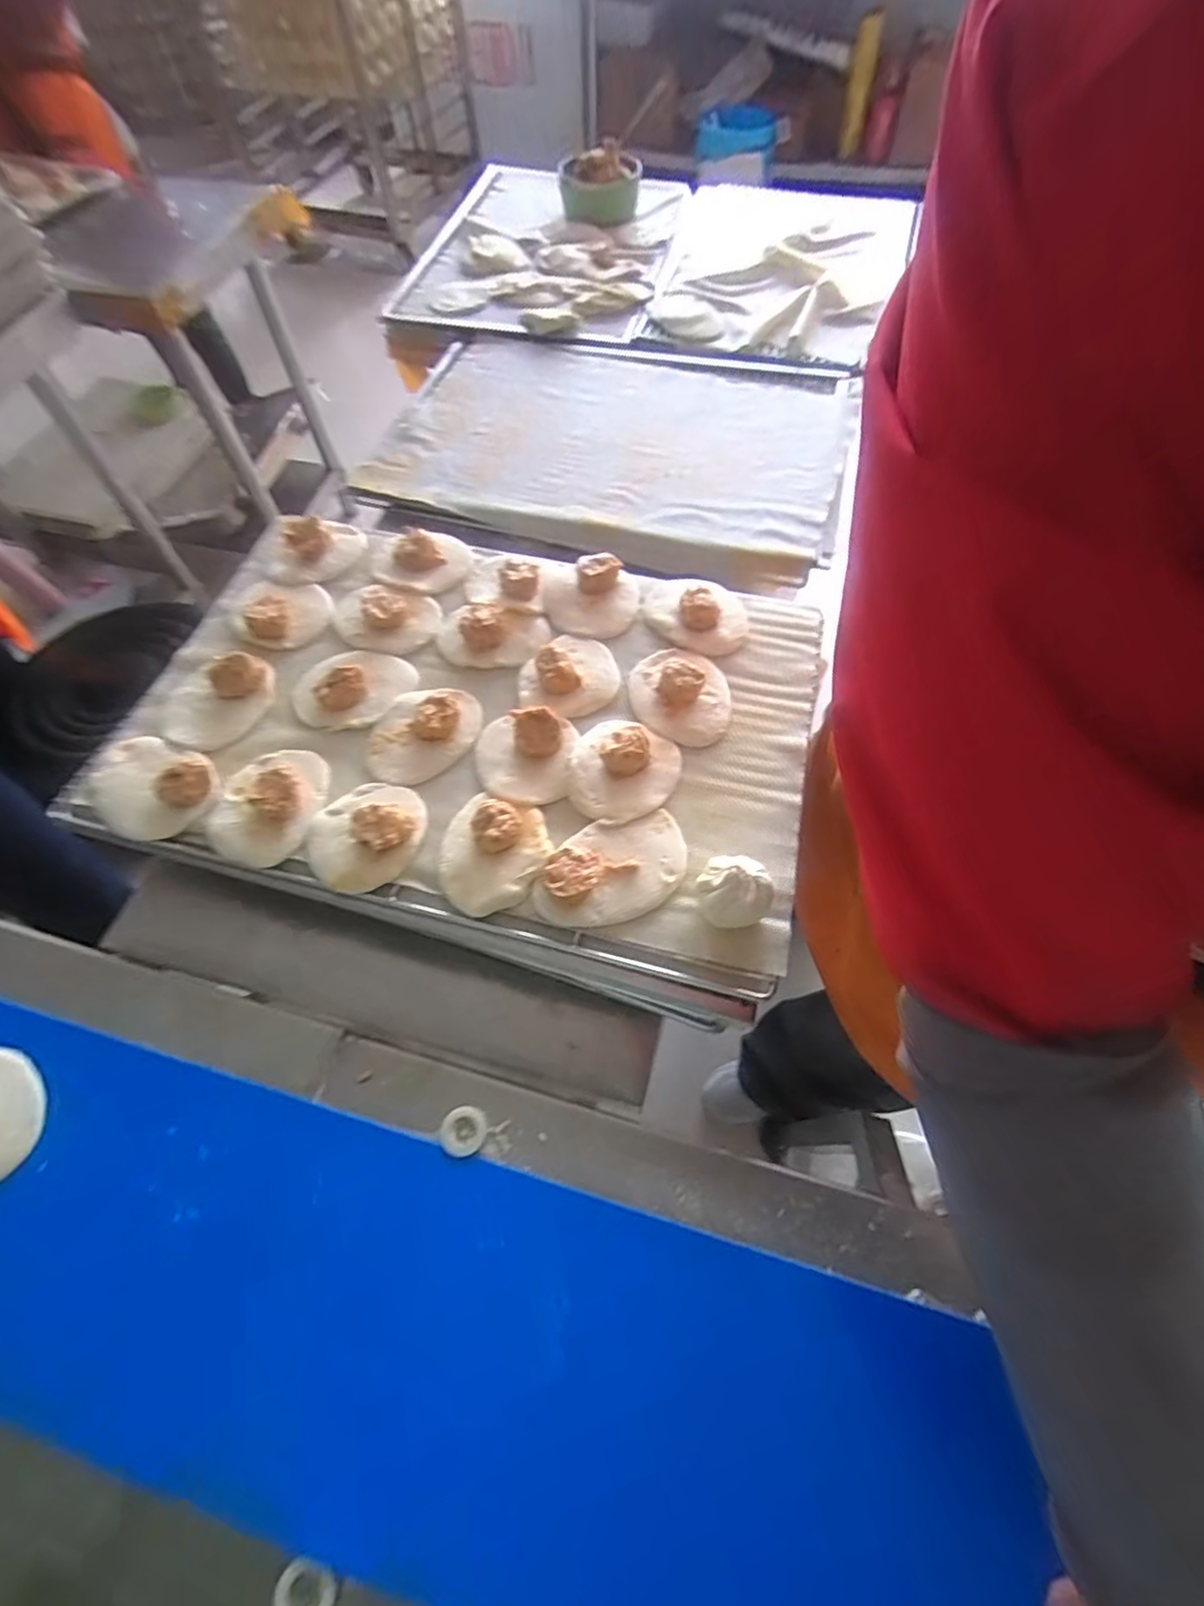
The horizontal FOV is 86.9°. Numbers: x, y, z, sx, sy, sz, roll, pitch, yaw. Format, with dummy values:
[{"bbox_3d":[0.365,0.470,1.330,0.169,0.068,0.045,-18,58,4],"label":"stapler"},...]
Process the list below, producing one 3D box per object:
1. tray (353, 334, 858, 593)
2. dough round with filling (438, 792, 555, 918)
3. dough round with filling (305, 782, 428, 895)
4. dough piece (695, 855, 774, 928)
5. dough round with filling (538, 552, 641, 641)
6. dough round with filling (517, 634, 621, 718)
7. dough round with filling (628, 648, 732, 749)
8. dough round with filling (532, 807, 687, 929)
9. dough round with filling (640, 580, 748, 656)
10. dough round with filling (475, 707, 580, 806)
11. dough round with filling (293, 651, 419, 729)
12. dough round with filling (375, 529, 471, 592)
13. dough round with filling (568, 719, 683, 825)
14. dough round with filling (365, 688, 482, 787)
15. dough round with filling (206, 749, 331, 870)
[{"bbox_3d":[0.012,-0.488,0.863,0.605,0.034,0.391,16,62,10],"label":"tray"},{"bbox_3d":[-0.086,0.035,0.493,0.082,0.026,0.093,5,60,4],"label":"dough round with filling"},{"bbox_3d":[-0.192,0.019,0.506,0.085,0.022,0.096,32,65,18],"label":"dough round with filling"},{"bbox_3d":[0.096,0.063,0.466,0.053,0.040,0.054,-16,61,-8],"label":"dough piece"},{"bbox_3d":[-0.012,-0.209,0.629,0.097,0.027,0.092,0,60,1],"label":"dough round with filling"},{"bbox_3d":[-0.032,-0.126,0.581,0.092,0.027,0.090,0,60,1],"label":"dough round with filling"},{"bbox_3d":[0.071,-0.105,0.568,0.090,0.031,0.102,7,60,5],"label":"dough round with filling"},{"bbox_3d":[0.008,0.046,0.487,0.126,0.023,0.079,-31,64,-16],"label":"dough round with filling"},{"bbox_3d":[0.089,-0.191,0.620,0.106,0.032,0.086,11,61,7],"label":"dough round with filling"},{"bbox_3d":[-0.069,-0.043,0.535,0.083,0.029,0.087,0,60,1],"label":"dough round with filling"},{"bbox_3d":[-0.229,-0.113,0.581,0.106,0.023,0.084,-29,64,-15],"label":"dough round with filling"},{"bbox_3d":[-0.187,-0.257,0.656,0.093,0.031,0.085,0,60,1],"label":"dough round with filling"},{"bbox_3d":[0.015,-0.033,0.527,0.088,0.028,0.096,0,60,1],"label":"dough round with filling"},{"bbox_3d":[-0.159,-0.069,0.554,0.081,0.024,0.108,33,66,18],"label":"dough round with filling"},{"bbox_3d":[-0.276,-0.005,0.519,0.084,0.026,0.109,5,60,4],"label":"dough round with filling"}]

